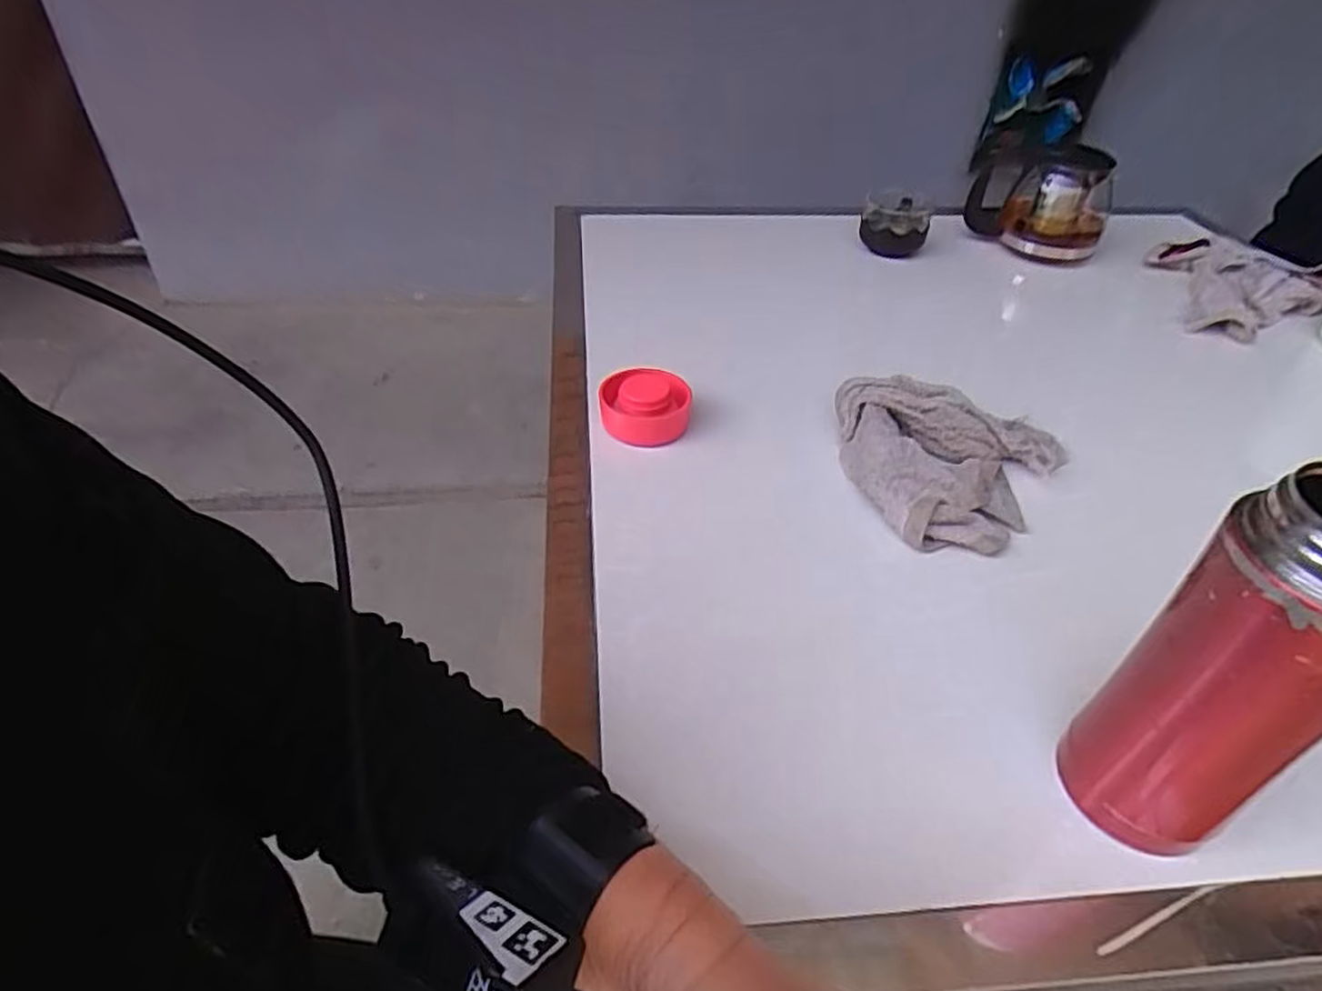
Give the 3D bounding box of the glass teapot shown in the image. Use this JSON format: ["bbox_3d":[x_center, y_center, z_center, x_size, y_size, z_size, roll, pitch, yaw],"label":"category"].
[{"bbox_3d":[0.459,-0.367,0.872,0.153,0.118,0.124,19,43,16],"label":"glass teapot"}]

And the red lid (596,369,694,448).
[{"bbox_3d":[-0.013,-0.069,0.557,0.067,0.031,0.059,2,41,-3],"label":"red lid"}]

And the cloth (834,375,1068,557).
[{"bbox_3d":[0.214,-0.022,0.511,0.170,0.045,0.144,7,41,3],"label":"cloth"}]

